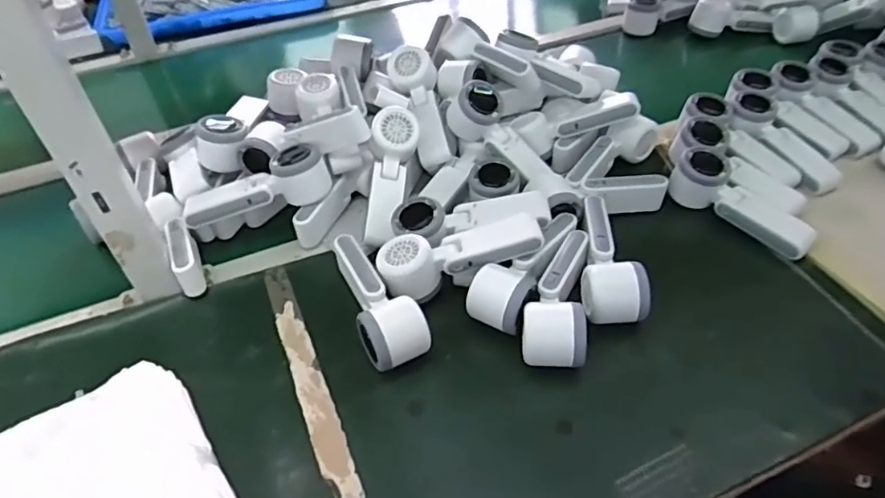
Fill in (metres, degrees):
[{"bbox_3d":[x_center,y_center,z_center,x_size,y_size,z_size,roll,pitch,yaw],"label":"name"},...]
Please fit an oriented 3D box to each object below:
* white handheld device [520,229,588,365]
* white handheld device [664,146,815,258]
[{"bbox_3d":[0.112,0.050,0.571,0.056,0.063,0.160,5,44,10],"label":"white handheld device"},{"bbox_3d":[0.342,-0.059,0.650,0.060,0.055,0.160,-35,52,-28],"label":"white handheld device"}]

